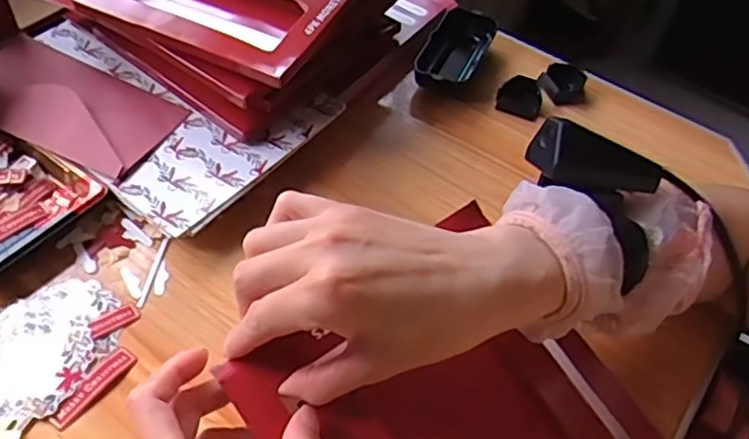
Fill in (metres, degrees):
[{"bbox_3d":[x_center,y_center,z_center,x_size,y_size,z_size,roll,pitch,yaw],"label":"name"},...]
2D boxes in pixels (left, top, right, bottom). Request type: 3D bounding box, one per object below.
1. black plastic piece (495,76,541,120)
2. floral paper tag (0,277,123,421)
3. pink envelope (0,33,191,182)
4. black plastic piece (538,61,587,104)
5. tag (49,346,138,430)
[{"bbox_3d":[0.130,-0.110,0.571,0.039,0.018,0.033,18,52,9],"label":"black plastic piece"},{"bbox_3d":[-0.210,0.078,0.410,0.075,0.004,0.097,22,53,13],"label":"floral paper tag"},{"bbox_3d":[-0.248,-0.097,0.513,0.184,0.016,0.090,23,53,14],"label":"pink envelope"},{"bbox_3d":[0.173,-0.125,0.589,0.041,0.019,0.036,21,53,12],"label":"black plastic piece"},{"bbox_3d":[-0.171,0.102,0.393,0.015,0.004,0.058,29,55,17],"label":"tag"}]

